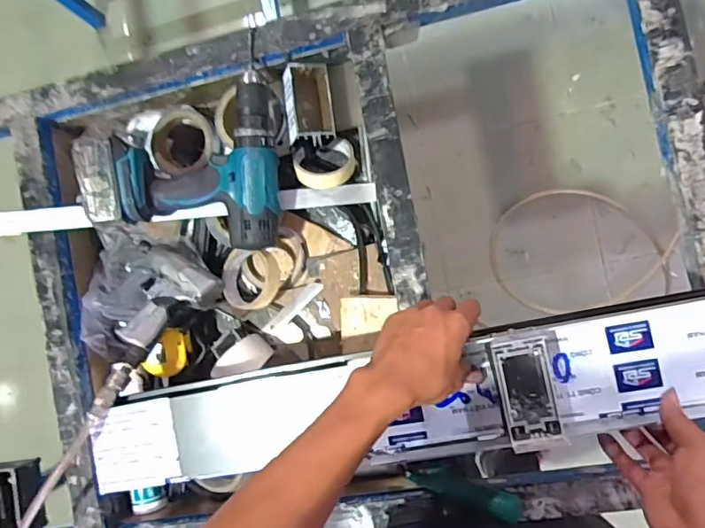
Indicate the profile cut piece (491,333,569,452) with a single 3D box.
[{"bbox_3d":[0.180,0.128,0.533,0.058,0.046,0.107,-12,85,8],"label":"profile cut piece"}]

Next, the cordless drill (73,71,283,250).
[{"bbox_3d":[-0.218,-0.129,0.671,0.233,0.086,0.219,-2,89,10],"label":"cordless drill"}]

